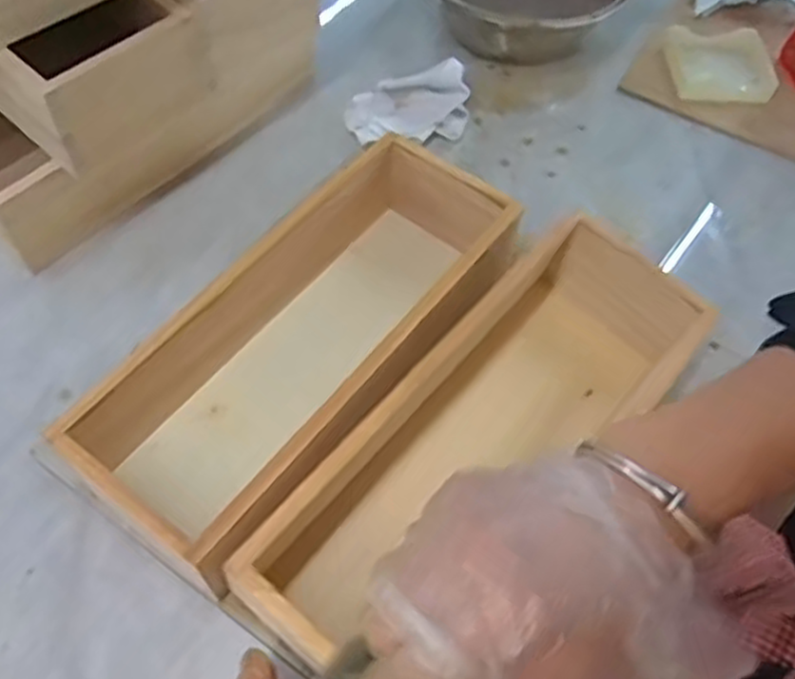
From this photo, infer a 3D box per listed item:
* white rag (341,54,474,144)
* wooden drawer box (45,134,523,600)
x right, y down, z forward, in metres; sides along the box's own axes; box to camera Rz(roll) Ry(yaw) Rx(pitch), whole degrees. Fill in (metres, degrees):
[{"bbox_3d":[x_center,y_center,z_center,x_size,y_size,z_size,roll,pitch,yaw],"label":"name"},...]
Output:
[{"bbox_3d":[0.008,-0.180,0.560,0.092,0.043,0.061,-9,58,-8],"label":"white rag"},{"bbox_3d":[-0.050,0.001,0.423,0.122,0.075,0.258,35,62,18],"label":"wooden drawer box"}]

